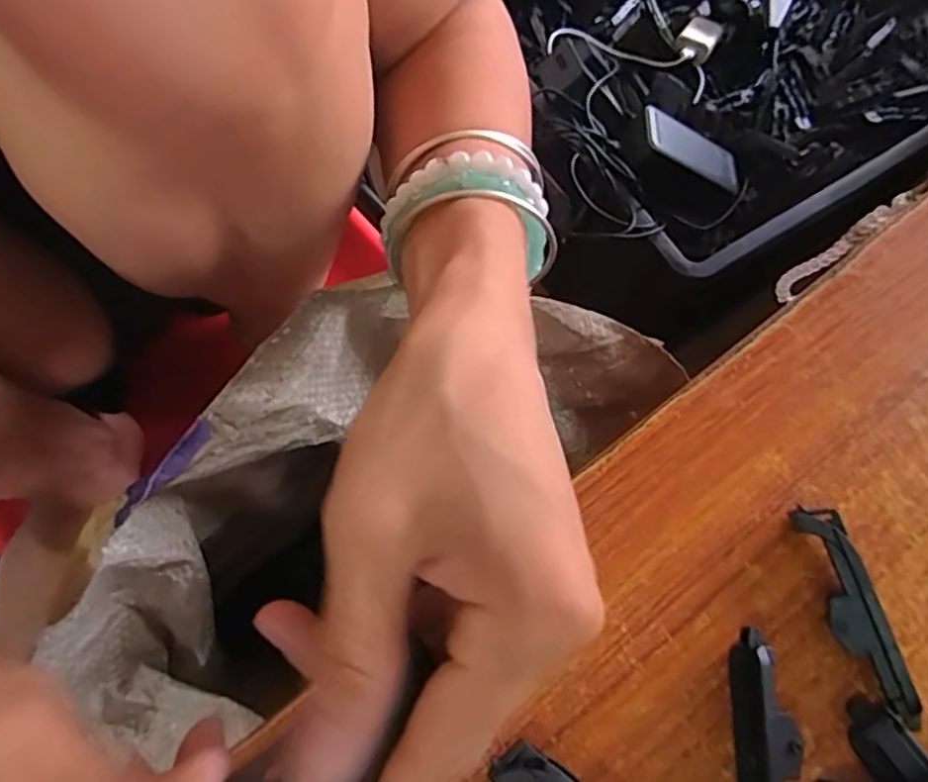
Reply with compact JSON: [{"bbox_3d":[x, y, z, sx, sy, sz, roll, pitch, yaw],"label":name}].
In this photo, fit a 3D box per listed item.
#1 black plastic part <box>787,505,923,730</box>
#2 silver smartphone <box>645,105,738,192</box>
[{"bbox_3d":[0.136,0.077,0.228,0.012,0.019,0.074,-14,73,-7],"label":"black plastic part"},{"bbox_3d":[0.225,-0.238,0.639,0.119,0.007,0.055,14,69,-29],"label":"silver smartphone"}]

